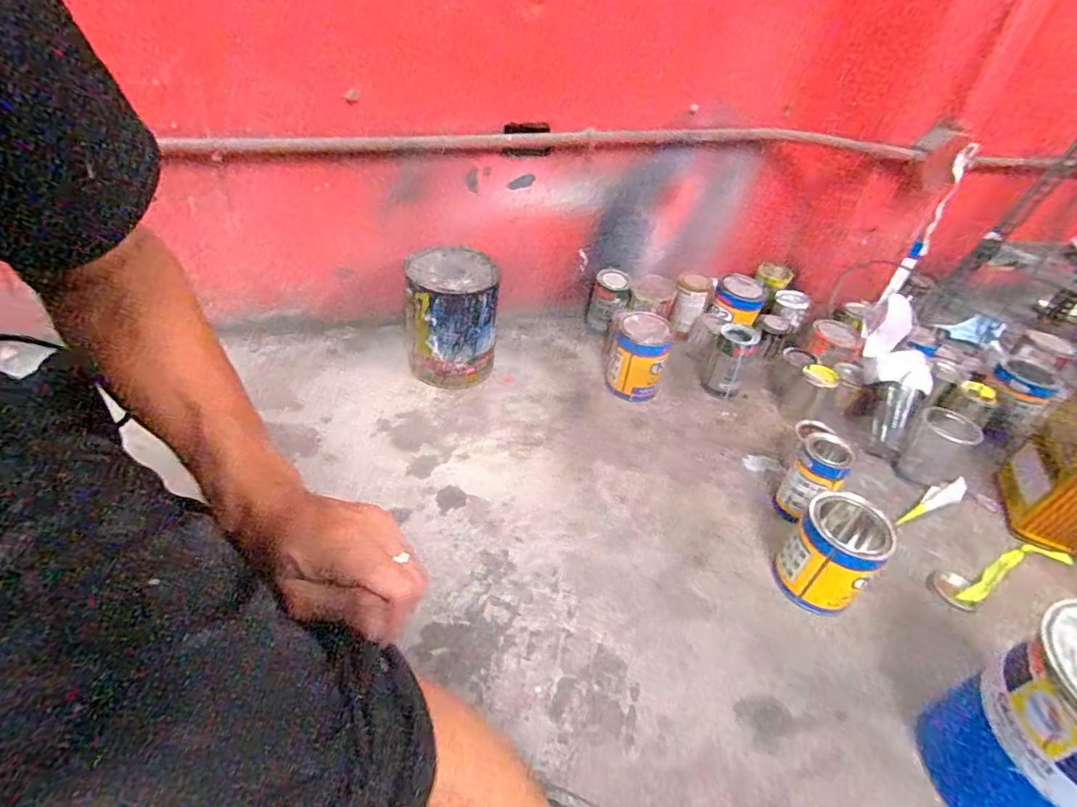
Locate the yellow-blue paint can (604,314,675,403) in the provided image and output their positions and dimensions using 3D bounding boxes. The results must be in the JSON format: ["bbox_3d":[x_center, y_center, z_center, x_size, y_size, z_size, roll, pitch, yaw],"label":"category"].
[{"bbox_3d":[0.191,-0.086,1.041,0.109,0.140,0.095,14,41,9],"label":"yellow-blue paint can"}]

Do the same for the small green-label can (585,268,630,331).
[{"bbox_3d":[0.150,-0.226,1.172,0.084,0.116,0.083,12,40,4],"label":"small green-label can"}]

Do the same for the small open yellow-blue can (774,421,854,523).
[{"bbox_3d":[0.421,0.115,0.838,0.077,0.127,0.102,17,41,12],"label":"small open yellow-blue can"}]

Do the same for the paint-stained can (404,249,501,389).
[{"bbox_3d":[-0.162,-0.152,1.011,0.164,0.220,0.150,4,40,-5],"label":"paint-stained can"}]

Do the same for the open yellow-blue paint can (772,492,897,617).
[{"bbox_3d":[0.390,0.200,0.720,0.107,0.124,0.104,-30,52,-35],"label":"open yellow-blue paint can"}]

